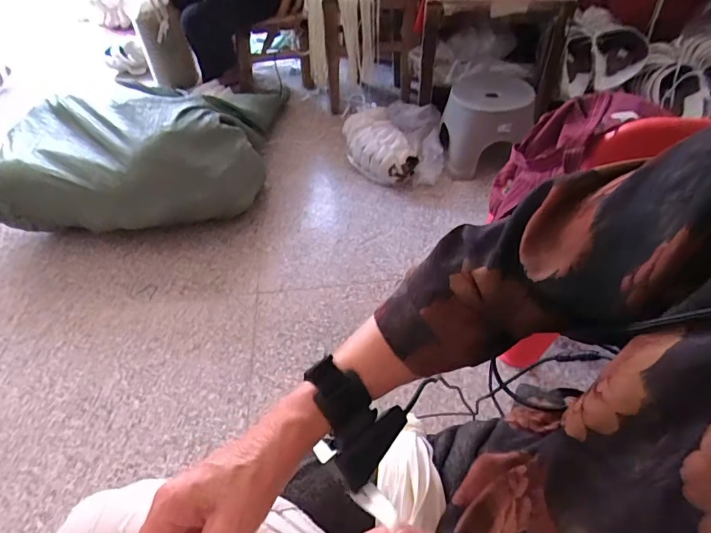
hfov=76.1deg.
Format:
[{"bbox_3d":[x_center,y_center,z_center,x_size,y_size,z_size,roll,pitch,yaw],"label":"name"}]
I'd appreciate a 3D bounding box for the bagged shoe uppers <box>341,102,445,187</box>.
[{"bbox_3d":[0.127,-0.406,1.504,0.314,0.138,0.319,0,47,0],"label":"bagged shoe uppers"}]

